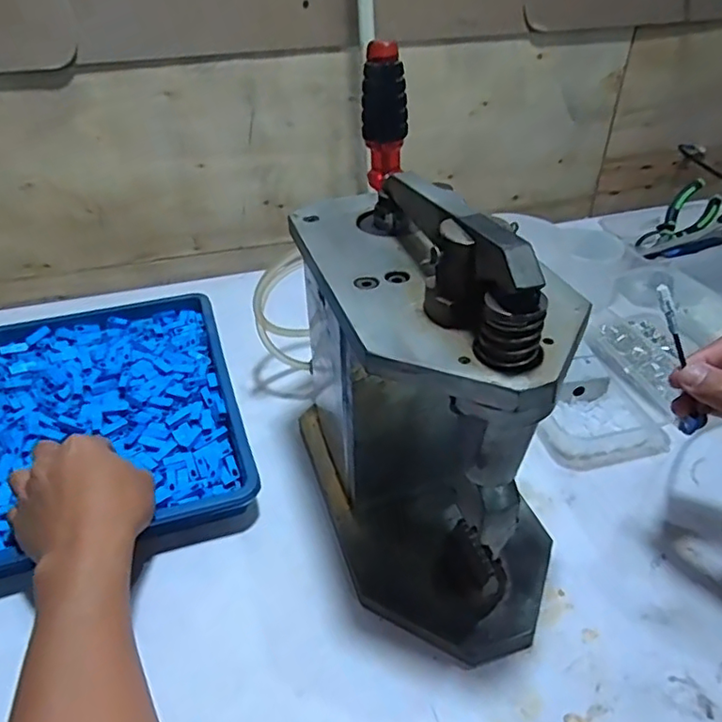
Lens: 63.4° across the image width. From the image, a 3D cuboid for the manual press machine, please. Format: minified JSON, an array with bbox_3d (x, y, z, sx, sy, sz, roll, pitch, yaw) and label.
[{"bbox_3d":[0.052,-0.003,0.416,0.149,0.295,0.284,-11,38,-14],"label":"manual press machine"}]

